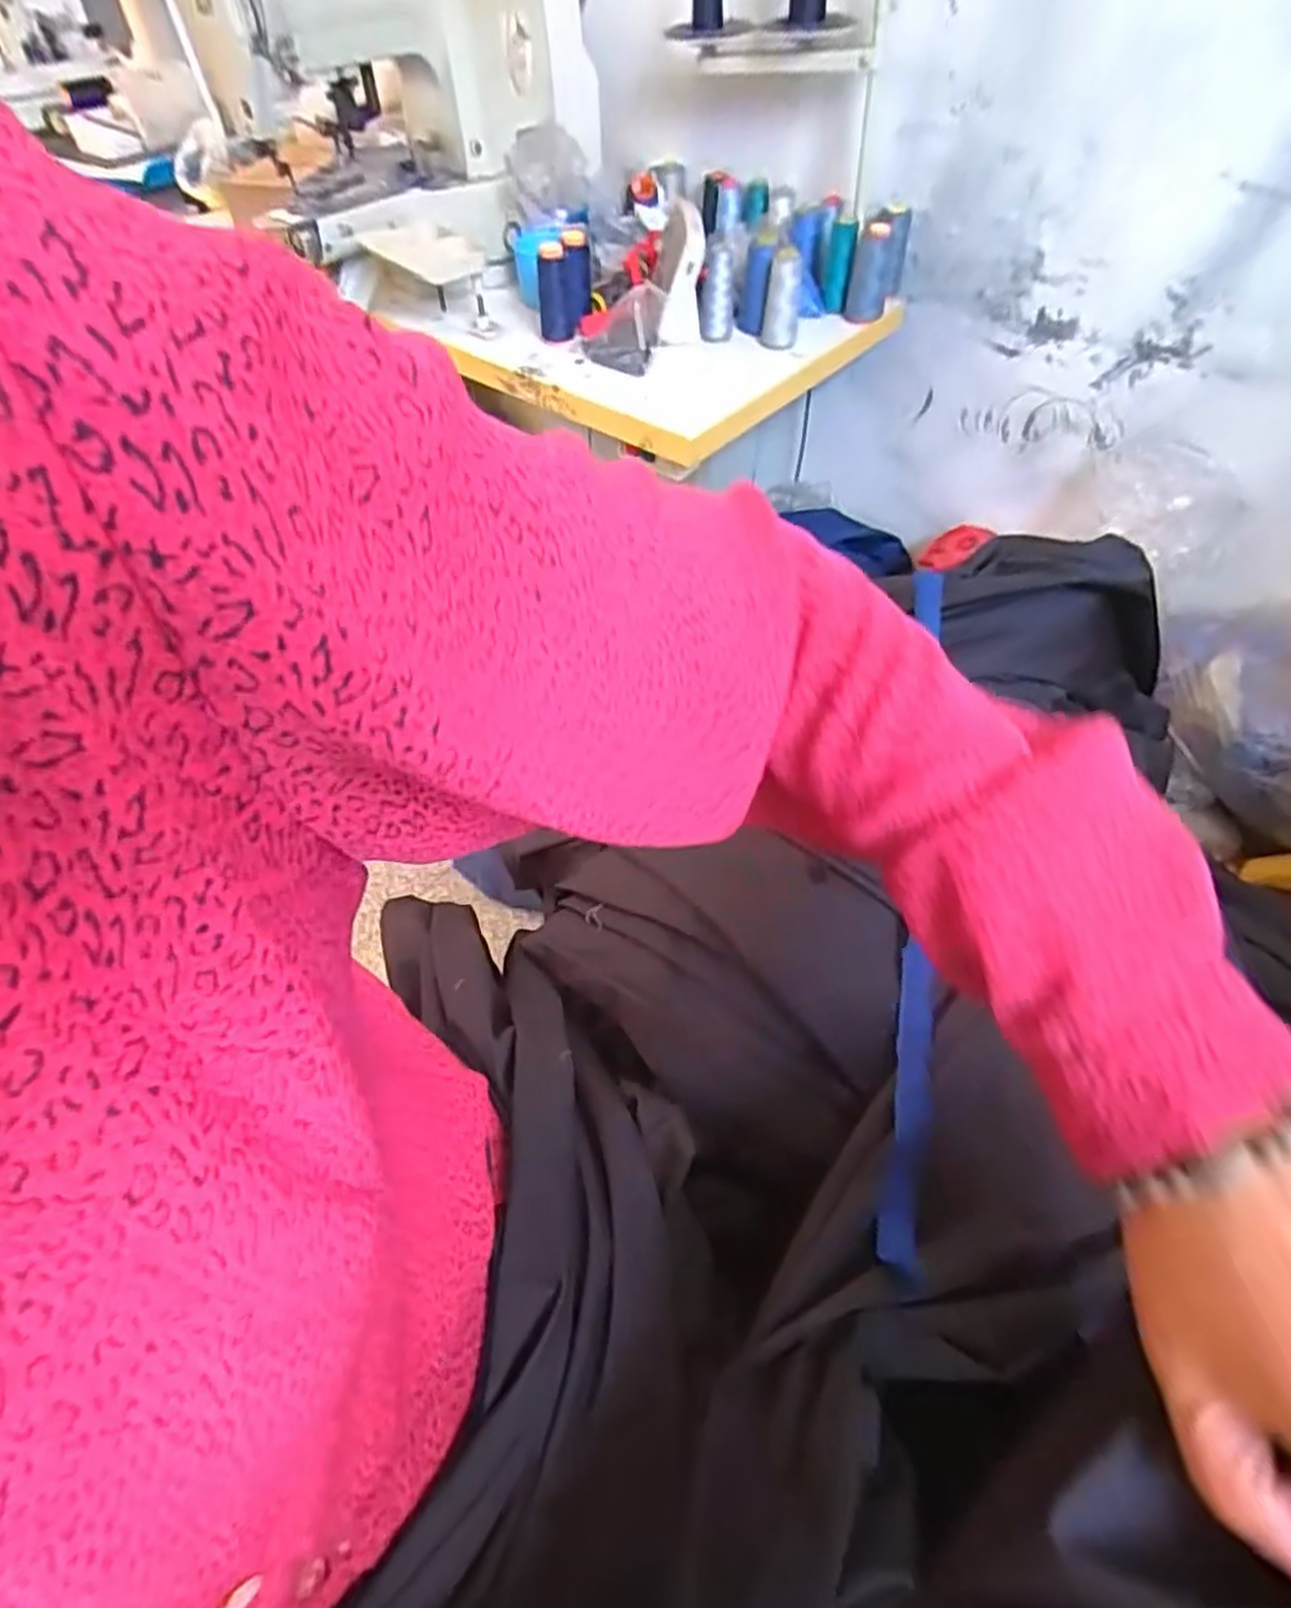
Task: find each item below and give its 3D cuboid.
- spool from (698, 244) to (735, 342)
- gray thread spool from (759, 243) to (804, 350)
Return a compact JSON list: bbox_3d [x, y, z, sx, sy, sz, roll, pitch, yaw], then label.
[{"bbox_3d":[0.096,-0.696,1.037,0.048,0.101,0.052,3,52,3],"label":"spool"},{"bbox_3d":[0.186,-0.687,1.034,0.046,0.096,0.052,7,52,6],"label":"gray thread spool"}]

